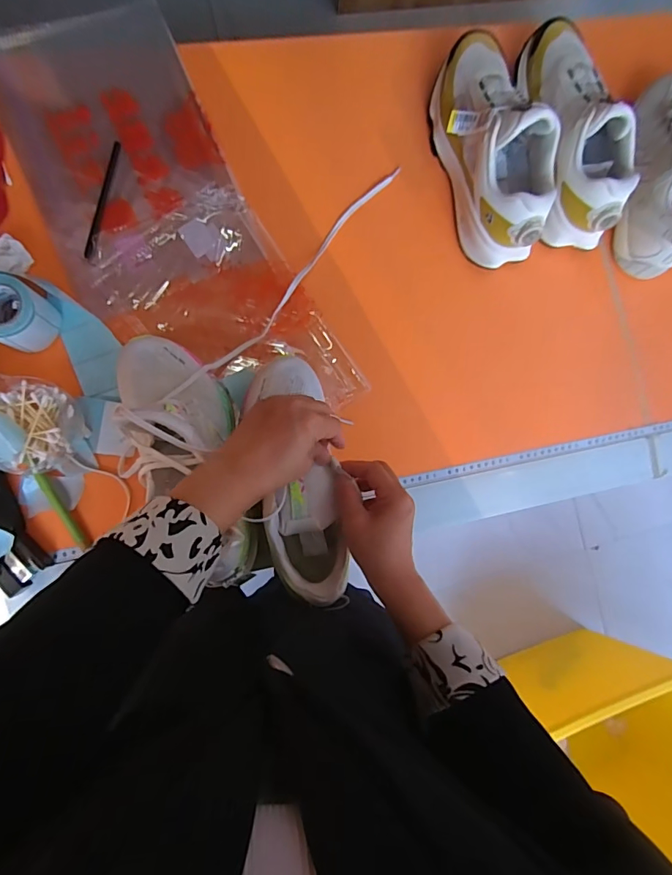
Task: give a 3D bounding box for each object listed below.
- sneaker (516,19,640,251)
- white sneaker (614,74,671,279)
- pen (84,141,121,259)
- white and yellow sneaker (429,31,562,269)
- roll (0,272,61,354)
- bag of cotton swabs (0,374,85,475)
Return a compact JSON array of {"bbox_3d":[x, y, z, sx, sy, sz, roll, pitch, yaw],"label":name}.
[{"bbox_3d":[0.293,-0.388,0.557,0.093,0.094,0.273,-17,89,-9],"label":"sneaker"},{"bbox_3d":[0.429,-0.346,0.577,0.089,0.107,0.263,9,85,-8],"label":"white sneaker"},{"bbox_3d":[-0.273,-0.280,0.529,0.009,0.010,0.147,11,85,-8],"label":"pen"},{"bbox_3d":[0.190,-0.360,0.544,0.093,0.110,0.275,-16,89,-9],"label":"white and yellow sneaker"},{"bbox_3d":[-0.344,-0.132,0.482,0.066,0.064,0.065,1,86,-8],"label":"roll"},{"bbox_3d":[-0.329,-0.014,0.473,0.105,0.060,0.099,30,83,-6],"label":"bag of cotton swabs"}]

